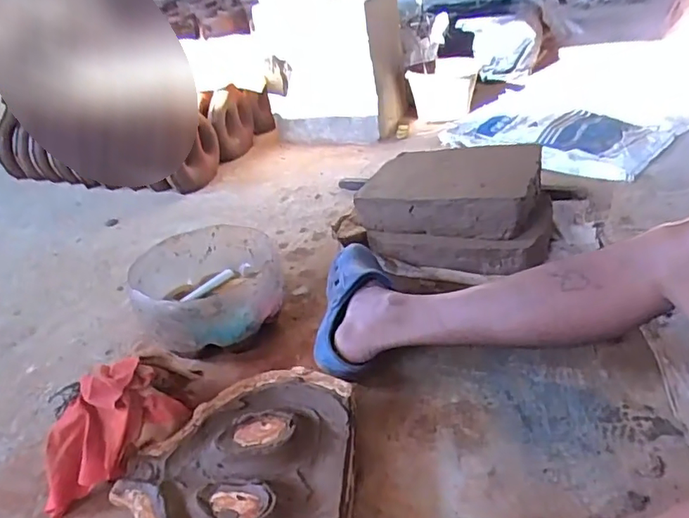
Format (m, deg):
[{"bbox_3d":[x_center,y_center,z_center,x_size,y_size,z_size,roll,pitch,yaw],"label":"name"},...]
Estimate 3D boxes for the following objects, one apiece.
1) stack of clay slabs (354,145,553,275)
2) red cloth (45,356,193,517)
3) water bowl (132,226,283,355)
[{"bbox_3d":[0.214,-0.098,1.020,0.337,0.167,0.234,7,34,24],"label":"stack of clay slabs"},{"bbox_3d":[-0.293,0.204,0.635,0.177,0.112,0.040,-38,0,-12],"label":"red cloth"},{"bbox_3d":[-0.226,0.056,0.894,0.231,0.127,0.242,-5,30,3],"label":"water bowl"}]

